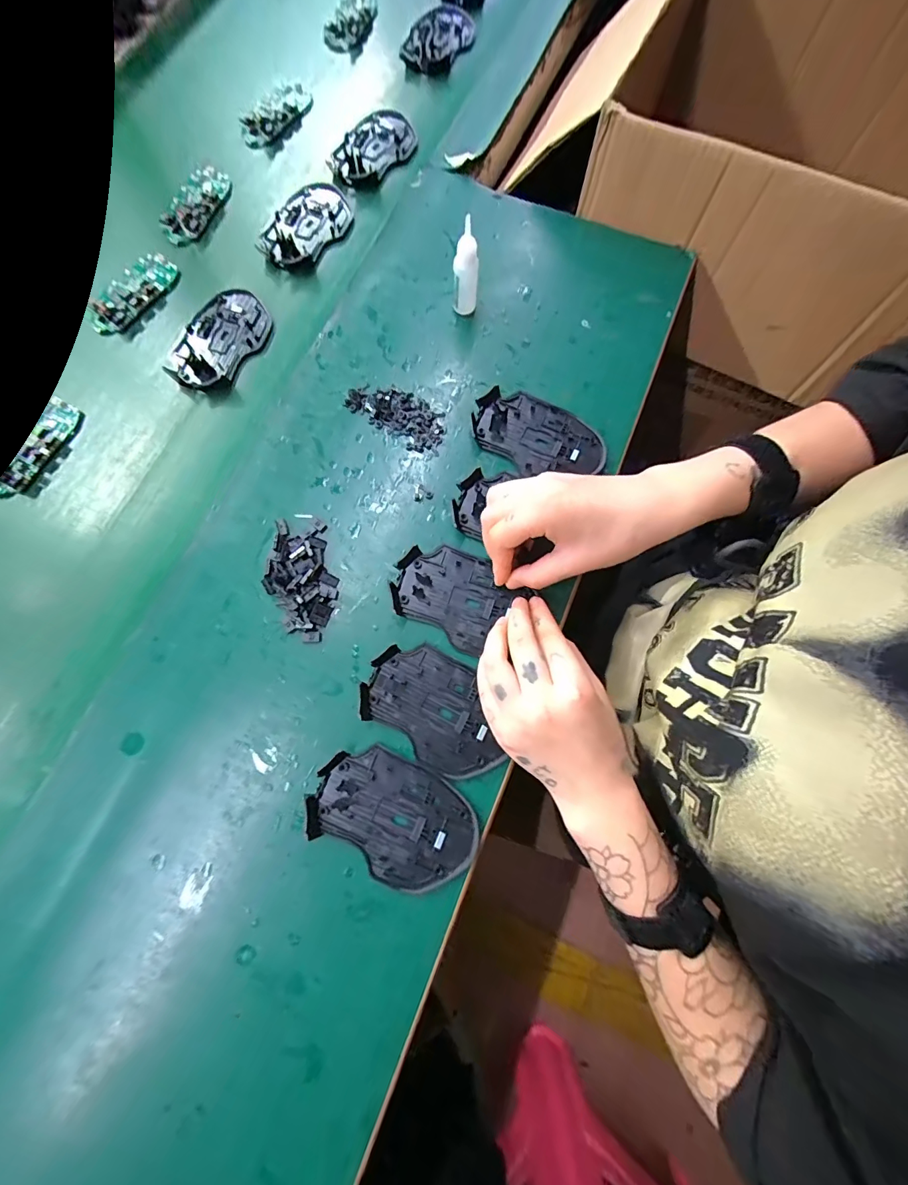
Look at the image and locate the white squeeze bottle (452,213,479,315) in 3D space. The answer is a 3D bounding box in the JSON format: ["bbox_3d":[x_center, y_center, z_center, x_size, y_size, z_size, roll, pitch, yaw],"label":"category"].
[{"bbox_3d":[0.010,-0.280,0.367,0.021,0.073,0.018,4,75,2],"label":"white squeeze bottle"}]

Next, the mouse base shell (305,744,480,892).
[{"bbox_3d":[-0.041,0.155,0.292,0.113,0.013,0.072,31,78,8],"label":"mouse base shell"}]

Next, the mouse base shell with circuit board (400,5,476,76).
[{"bbox_3d":[-0.019,-0.655,0.502,0.071,0.013,0.115,17,76,5],"label":"mouse base shell with circuit board"}]

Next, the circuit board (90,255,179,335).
[{"bbox_3d":[-0.312,-0.290,0.412,0.047,0.011,0.097,38,79,10],"label":"circuit board"}]

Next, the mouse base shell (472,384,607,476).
[{"bbox_3d":[0.074,-0.137,0.366,0.115,0.009,0.067,24,77,7],"label":"mouse base shell"}]

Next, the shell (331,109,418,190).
[{"bbox_3d":[-0.088,-0.479,0.456,0.073,0.012,0.104,43,80,11],"label":"shell"}]

